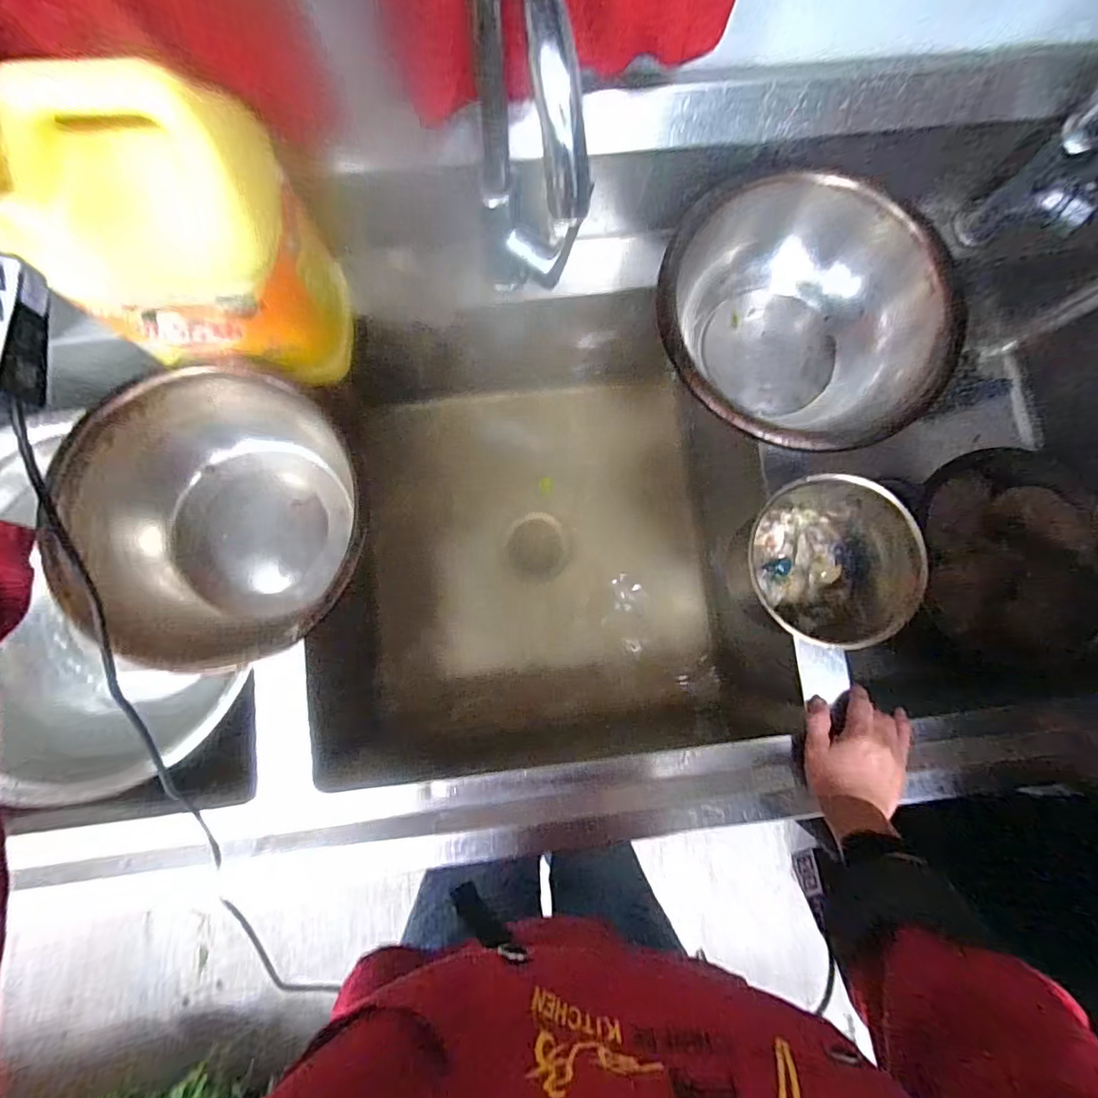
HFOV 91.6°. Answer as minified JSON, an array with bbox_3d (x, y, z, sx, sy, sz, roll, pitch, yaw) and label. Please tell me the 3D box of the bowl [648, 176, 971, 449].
[{"bbox_3d":[0.243,-0.220,0.564,0.263,0.111,0.265,0,82,-2],"label":"bowl"}]

